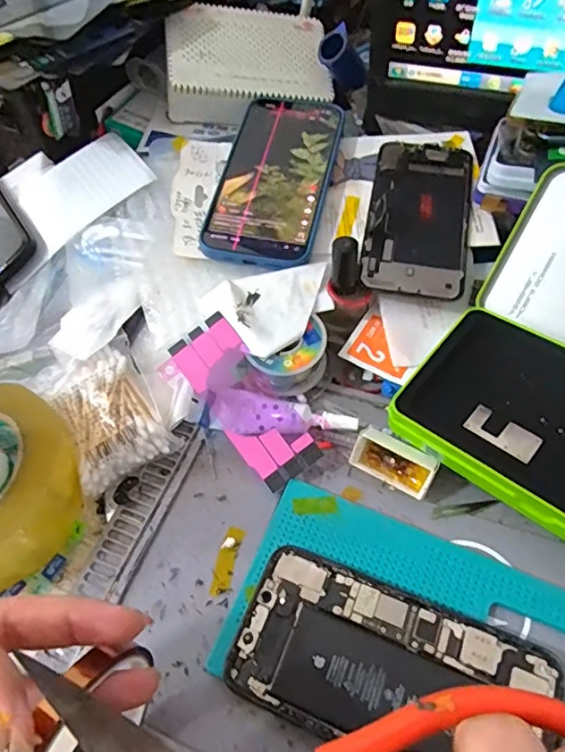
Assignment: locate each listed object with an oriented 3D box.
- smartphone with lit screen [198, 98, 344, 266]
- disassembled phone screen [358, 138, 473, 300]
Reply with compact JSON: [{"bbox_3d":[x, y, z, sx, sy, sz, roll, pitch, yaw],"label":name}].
[{"bbox_3d":[-0.005,-0.153,0.407,0.080,0.007,0.160,11,66,8],"label":"smartphone with lit screen"},{"bbox_3d":[0.100,-0.119,0.391,0.070,0.004,0.142,9,64,7],"label":"disassembled phone screen"}]

